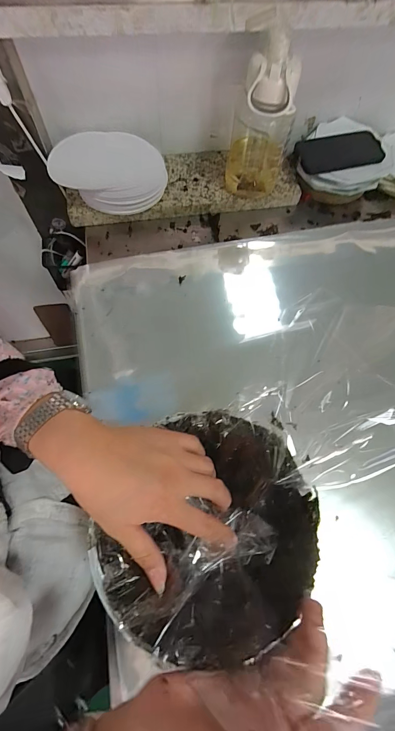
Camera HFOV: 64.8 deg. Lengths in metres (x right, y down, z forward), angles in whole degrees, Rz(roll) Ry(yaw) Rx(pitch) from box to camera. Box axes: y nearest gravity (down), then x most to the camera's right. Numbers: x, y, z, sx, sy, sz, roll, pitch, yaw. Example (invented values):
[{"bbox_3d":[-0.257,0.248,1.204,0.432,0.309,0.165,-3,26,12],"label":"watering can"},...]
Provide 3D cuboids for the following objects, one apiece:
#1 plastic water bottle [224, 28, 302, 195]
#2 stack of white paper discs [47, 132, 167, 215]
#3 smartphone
[{"bbox_3d":[0.096,-0.356,0.466,0.090,0.177,0.079,10,67,1],"label":"plastic water bottle"},{"bbox_3d":[-0.139,-0.305,0.491,0.171,0.050,0.136,-15,69,-9],"label":"stack of white paper discs"},{"bbox_3d":[0.249,-0.371,0.543,0.150,0.012,0.071,-11,68,-7],"label":"smartphone"}]

